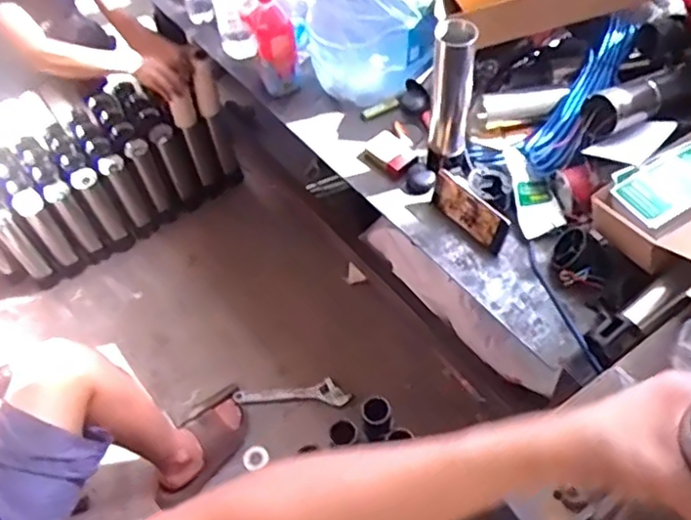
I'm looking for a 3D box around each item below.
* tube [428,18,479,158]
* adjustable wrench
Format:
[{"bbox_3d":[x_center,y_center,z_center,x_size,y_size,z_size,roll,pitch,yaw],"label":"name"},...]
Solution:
[{"bbox_3d":[0.176,-0.278,1.111,0.065,0.244,0.063,5,57,9],"label":"tube"},{"bbox_3d":[-0.127,0.321,1.635,0.284,0.021,0.065,0,57,6],"label":"adjustable wrench"}]

